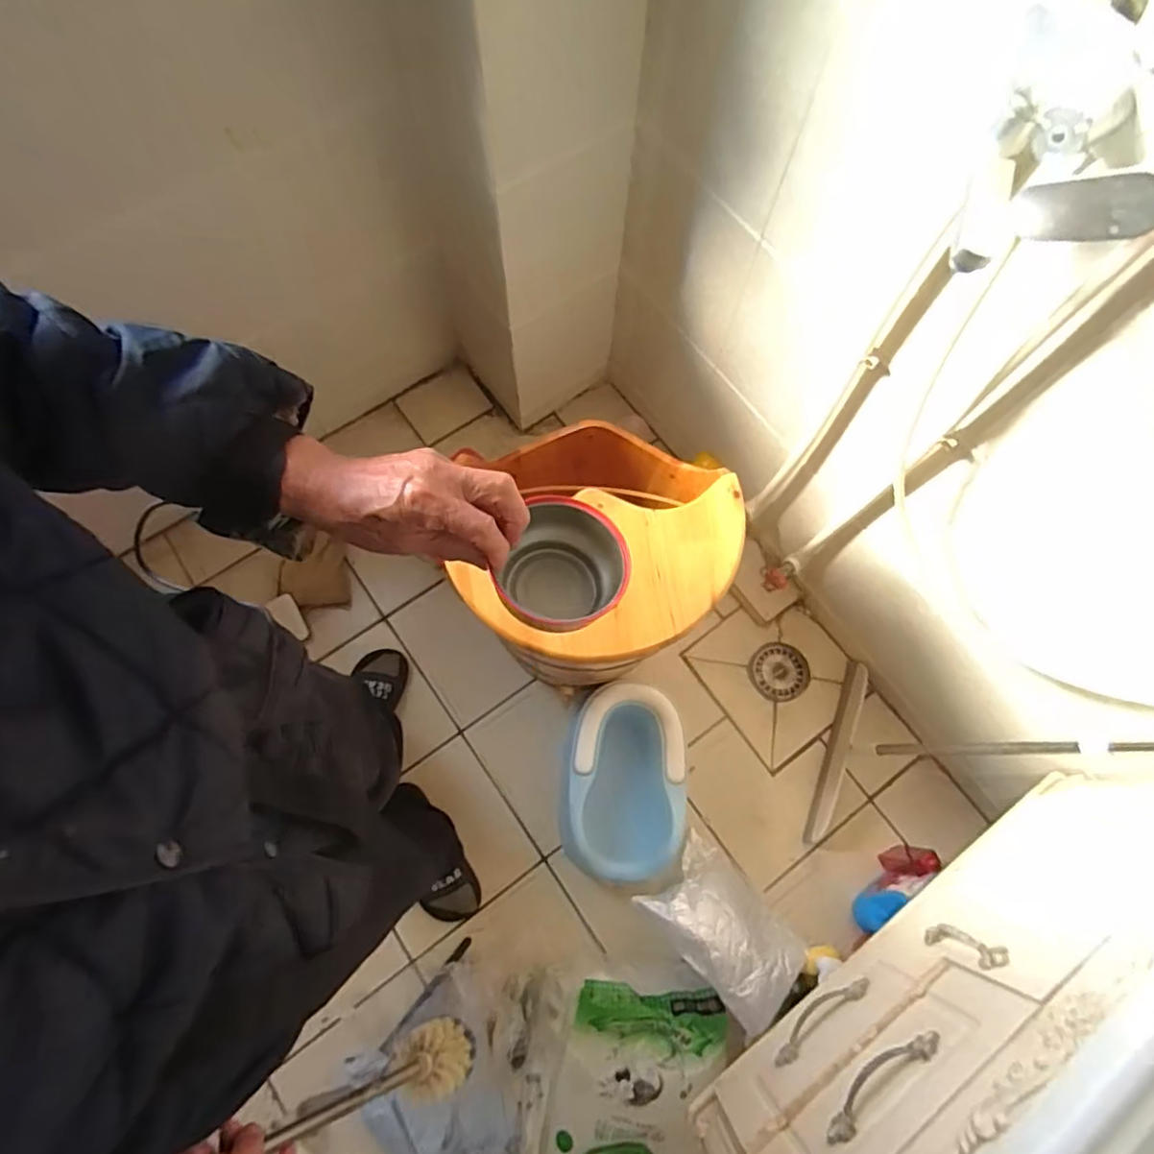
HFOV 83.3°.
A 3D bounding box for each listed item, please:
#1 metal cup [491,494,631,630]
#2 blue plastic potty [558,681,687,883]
[{"bbox_3d":[-0.008,-0.004,0.492,0.088,0.064,0.084,26,74,8],"label":"metal cup"},{"bbox_3d":[0.091,0.390,1.252,0.231,0.150,0.347,2,72,0],"label":"blue plastic potty"}]

